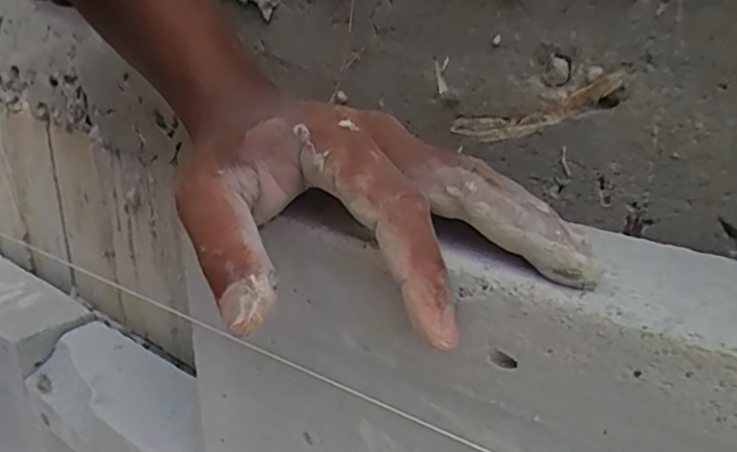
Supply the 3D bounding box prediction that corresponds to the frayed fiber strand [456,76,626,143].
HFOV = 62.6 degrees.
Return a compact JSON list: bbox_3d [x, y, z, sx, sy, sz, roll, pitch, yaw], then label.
[{"bbox_3d":[0.077,-0.053,0.287,0.085,0.015,0.010,-12,7,41],"label":"frayed fiber strand"}]

